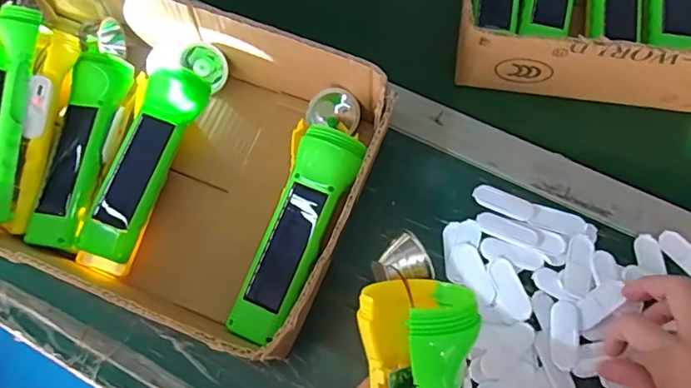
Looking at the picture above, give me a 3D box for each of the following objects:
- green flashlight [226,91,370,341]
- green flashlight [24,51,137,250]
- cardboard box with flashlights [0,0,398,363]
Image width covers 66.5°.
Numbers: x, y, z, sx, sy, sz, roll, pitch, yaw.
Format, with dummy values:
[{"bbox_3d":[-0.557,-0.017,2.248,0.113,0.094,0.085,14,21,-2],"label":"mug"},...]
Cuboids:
[{"bbox_3d":[-0.026,0.007,0.409,0.058,0.057,0.188,15,70,8],"label":"green flashlight"},{"bbox_3d":[-0.218,-0.037,0.432,0.044,0.034,0.162,9,70,6],"label":"green flashlight"},{"bbox_3d":[-0.192,-0.047,0.421,0.420,0.109,0.236,21,71,10],"label":"cardboard box with flashlights"}]

